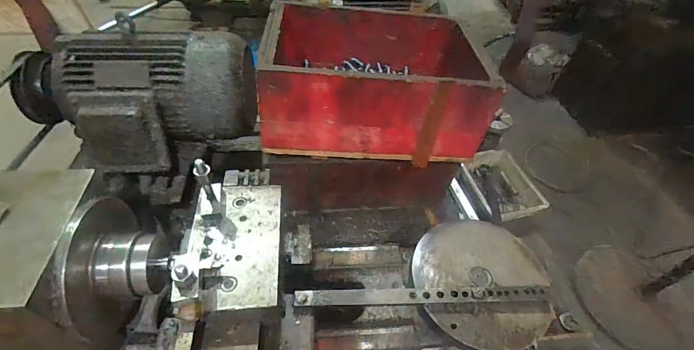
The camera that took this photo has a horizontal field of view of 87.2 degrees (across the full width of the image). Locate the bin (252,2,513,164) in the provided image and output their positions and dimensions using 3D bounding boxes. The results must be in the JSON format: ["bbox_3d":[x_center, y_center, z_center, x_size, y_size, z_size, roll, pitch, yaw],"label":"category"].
[{"bbox_3d":[0.043,-0.164,0.615,0.335,0.156,0.236,0,47,-3],"label":"bin"}]

